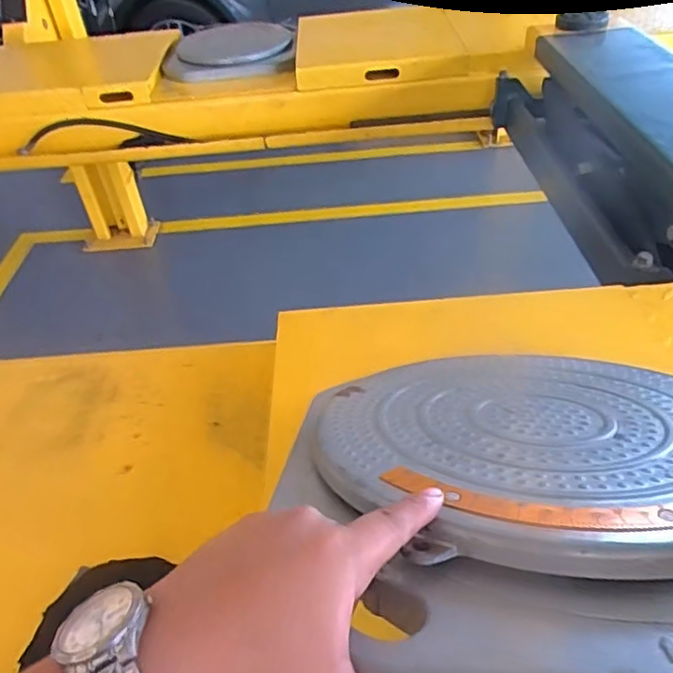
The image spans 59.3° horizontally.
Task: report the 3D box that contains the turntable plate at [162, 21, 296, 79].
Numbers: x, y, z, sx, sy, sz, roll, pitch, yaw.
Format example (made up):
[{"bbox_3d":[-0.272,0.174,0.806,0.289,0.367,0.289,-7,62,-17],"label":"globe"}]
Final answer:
[{"bbox_3d":[-0.303,-0.838,1.728,0.362,0.049,0.434,-6,41,0],"label":"turntable plate"}]

